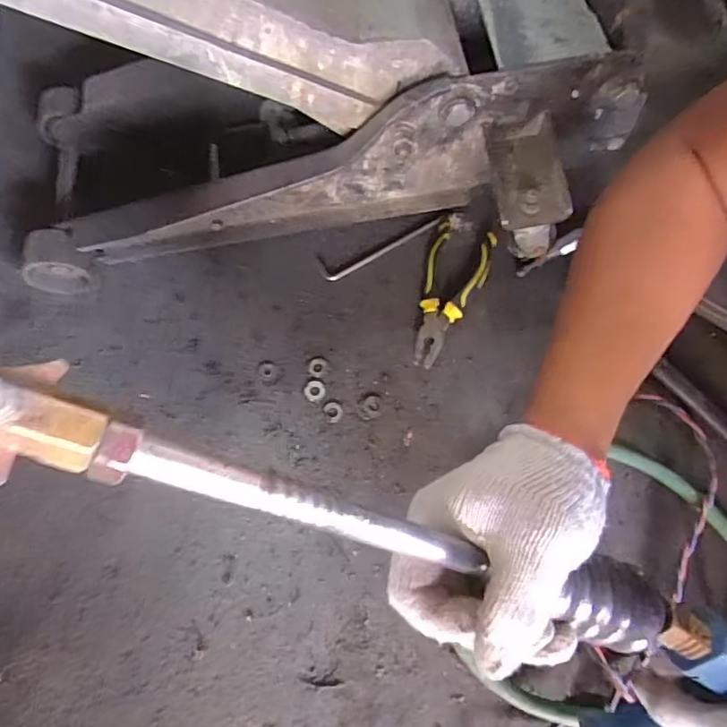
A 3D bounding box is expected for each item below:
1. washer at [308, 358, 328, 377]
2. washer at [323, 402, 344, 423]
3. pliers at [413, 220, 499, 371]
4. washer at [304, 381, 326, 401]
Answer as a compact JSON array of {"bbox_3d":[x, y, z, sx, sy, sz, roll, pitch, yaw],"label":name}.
[{"bbox_3d":[-0.055,0.004,0.650,0.023,0.004,0.024,-1,69,3],"label":"washer"},{"bbox_3d":[-0.035,0.056,0.629,0.022,0.004,0.025,-19,69,-5],"label":"washer"},{"bbox_3d":[0.108,-0.087,0.659,0.073,0.028,0.198,16,71,9],"label":"pliers"},{"bbox_3d":[-0.059,0.032,0.638,0.025,0.004,0.025,-1,69,3],"label":"washer"}]

